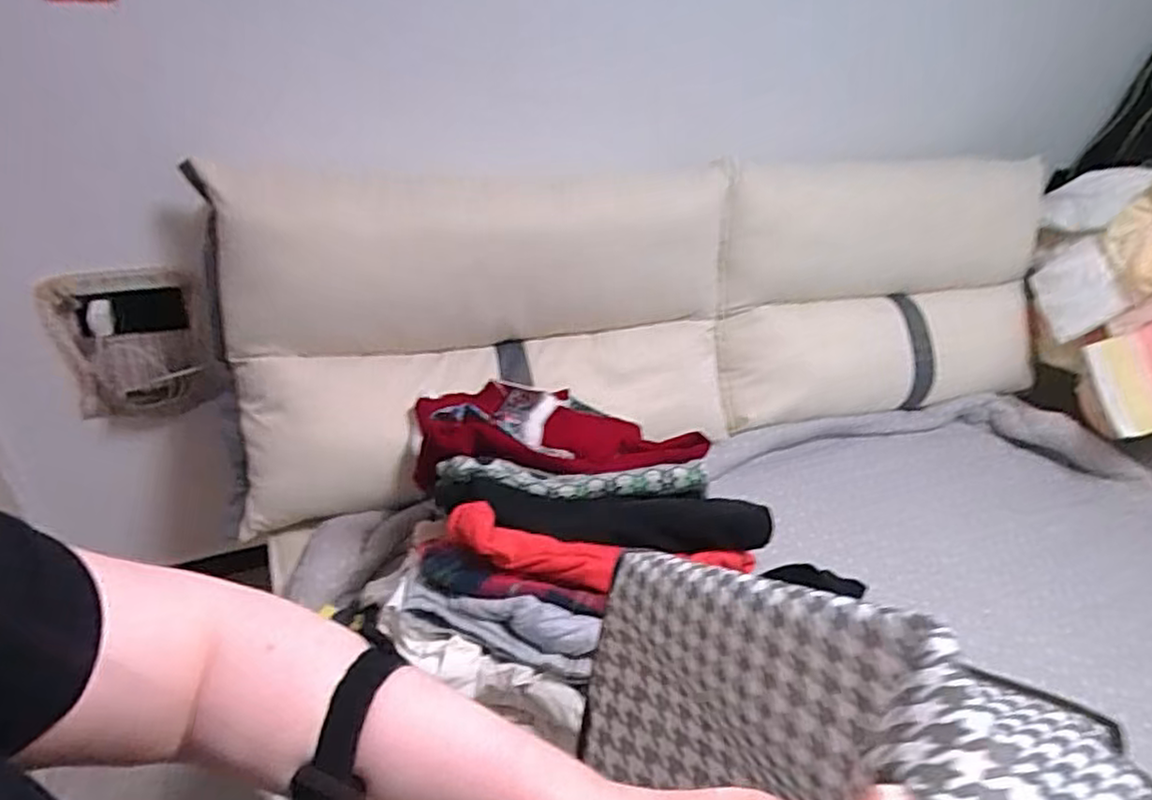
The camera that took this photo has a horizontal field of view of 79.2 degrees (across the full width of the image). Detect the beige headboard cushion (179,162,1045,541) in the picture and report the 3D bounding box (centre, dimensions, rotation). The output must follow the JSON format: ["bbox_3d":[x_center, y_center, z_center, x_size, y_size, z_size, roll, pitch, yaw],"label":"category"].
[{"bbox_3d":[0.259,-0.189,1.418,1.777,0.497,0.342,-6,39,-17],"label":"beige headboard cushion"}]

